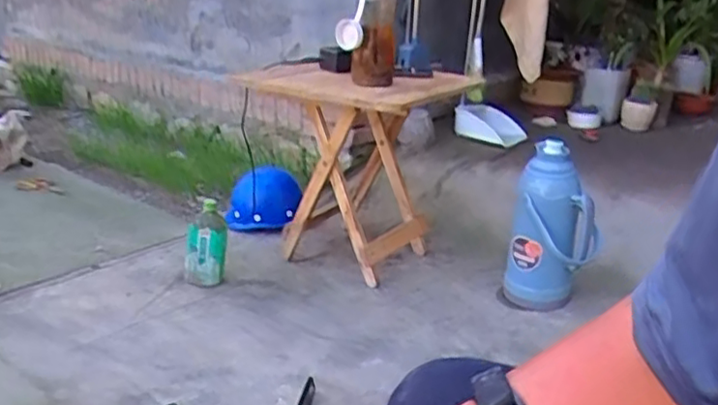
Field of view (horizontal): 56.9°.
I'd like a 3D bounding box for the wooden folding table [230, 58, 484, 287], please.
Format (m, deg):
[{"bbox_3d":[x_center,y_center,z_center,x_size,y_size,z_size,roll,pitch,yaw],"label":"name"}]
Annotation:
[{"bbox_3d":[-0.032,-0.084,1.615,0.553,0.482,0.326,-12,25,-43],"label":"wooden folding table"}]

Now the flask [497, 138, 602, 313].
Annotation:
[{"bbox_3d":[0.446,0.070,1.513,0.190,0.377,0.138,12,21,23],"label":"flask"}]

